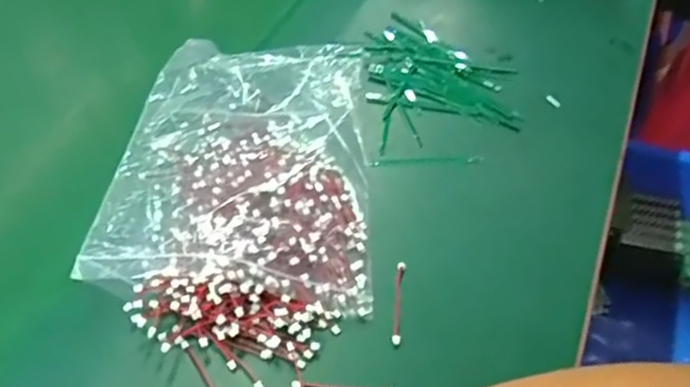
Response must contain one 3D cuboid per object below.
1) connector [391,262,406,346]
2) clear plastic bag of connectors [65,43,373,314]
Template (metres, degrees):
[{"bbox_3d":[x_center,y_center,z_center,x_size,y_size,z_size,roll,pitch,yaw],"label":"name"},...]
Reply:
[{"bbox_3d":[0.033,0.066,0.400,0.005,0.008,0.055,5,48,4],"label":"connector"},{"bbox_3d":[-0.066,-0.031,0.464,0.166,0.031,0.241,3,49,1],"label":"clear plastic bag of connectors"}]

